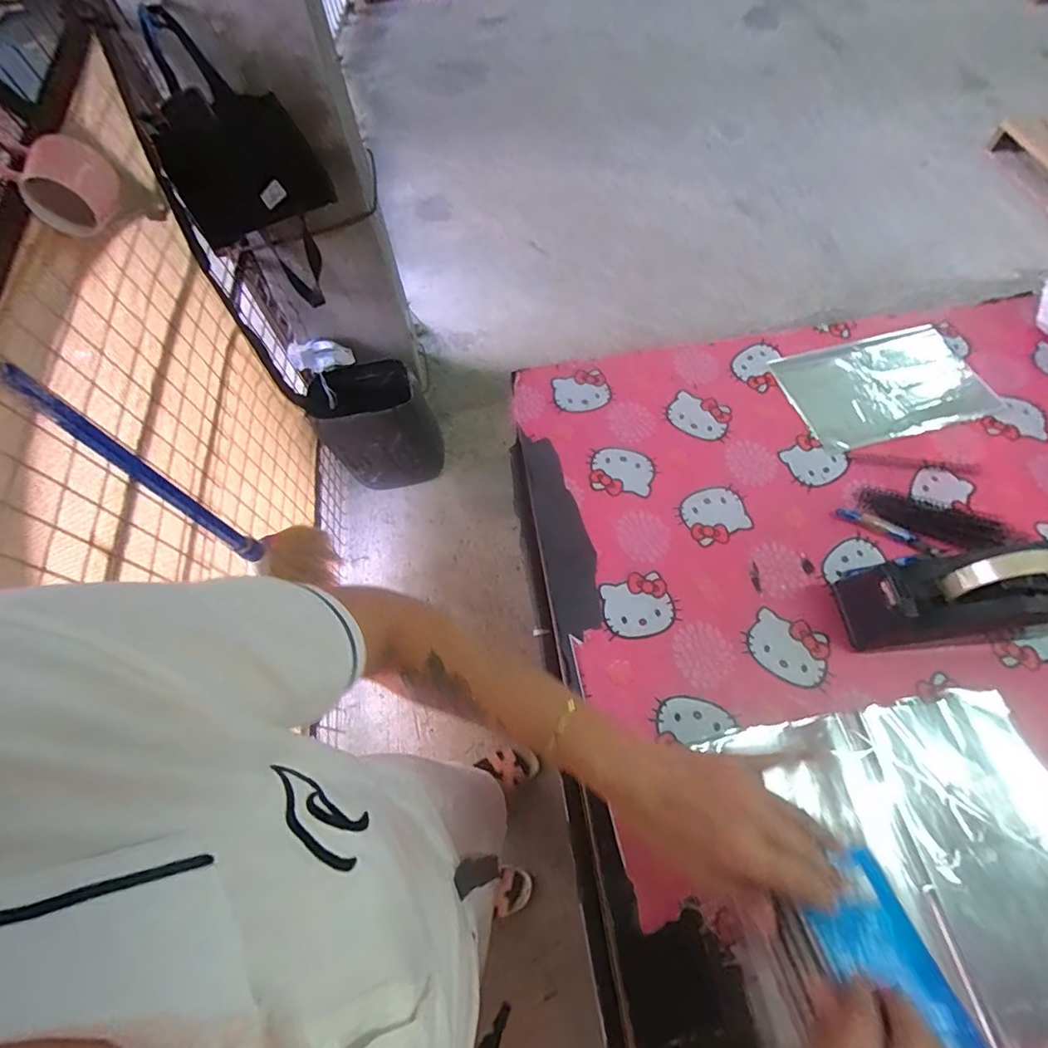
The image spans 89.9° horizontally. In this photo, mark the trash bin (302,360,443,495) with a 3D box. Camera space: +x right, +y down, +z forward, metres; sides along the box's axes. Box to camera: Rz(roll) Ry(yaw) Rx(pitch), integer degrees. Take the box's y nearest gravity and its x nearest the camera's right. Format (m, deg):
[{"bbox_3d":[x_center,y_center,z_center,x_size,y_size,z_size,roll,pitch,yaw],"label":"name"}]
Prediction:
[{"bbox_3d":[-0.421,-0.286,1.583,0.342,0.331,0.226,-9,63,-2],"label":"trash bin"}]

